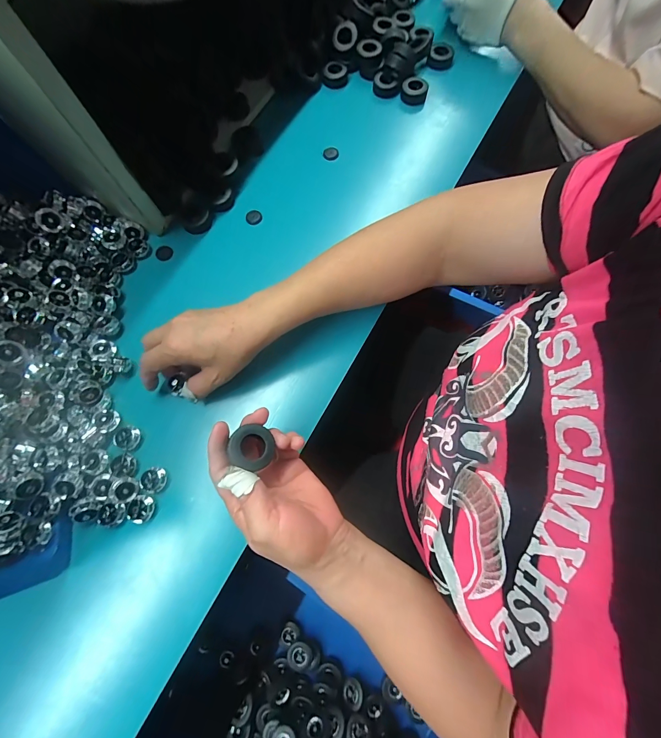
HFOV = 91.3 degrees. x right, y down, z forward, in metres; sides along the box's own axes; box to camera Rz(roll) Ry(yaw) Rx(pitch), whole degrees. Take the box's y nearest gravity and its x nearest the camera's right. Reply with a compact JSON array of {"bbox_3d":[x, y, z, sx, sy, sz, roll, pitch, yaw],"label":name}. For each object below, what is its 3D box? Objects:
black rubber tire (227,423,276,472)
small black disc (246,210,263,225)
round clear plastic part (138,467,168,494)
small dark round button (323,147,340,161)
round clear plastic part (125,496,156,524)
[{"bbox_3d":[-0.064,0.064,0.263,0.034,0.014,0.031,20,63,-17],"label":"black rubber tire"},{"bbox_3d":[-0.101,-0.200,0.427,0.021,0.007,0.019,-23,76,-7],"label":"small black disc"},{"bbox_3d":[-0.179,0.112,0.328,0.024,0.010,0.023,0,75,-1],"label":"round clear plastic part"},{"bbox_3d":[0.001,-0.301,0.452,0.022,0.005,0.018,5,75,0],"label":"small dark round button"},{"bbox_3d":[-0.186,0.138,0.317,0.022,0.010,0.024,0,75,-1],"label":"round clear plastic part"}]

